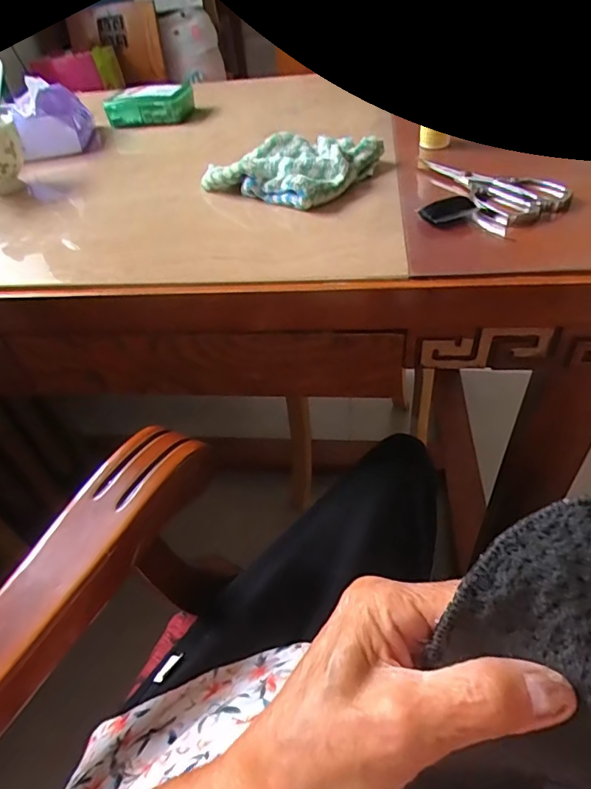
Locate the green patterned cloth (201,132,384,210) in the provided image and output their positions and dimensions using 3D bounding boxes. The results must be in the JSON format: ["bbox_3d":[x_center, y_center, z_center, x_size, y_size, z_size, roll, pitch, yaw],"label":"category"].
[{"bbox_3d":[-0.002,-0.266,0.554,0.153,0.034,0.142,21,51,26],"label":"green patterned cloth"}]

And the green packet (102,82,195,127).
[{"bbox_3d":[-0.236,-0.491,0.815,0.128,0.042,0.118,-2,45,5],"label":"green packet"}]

